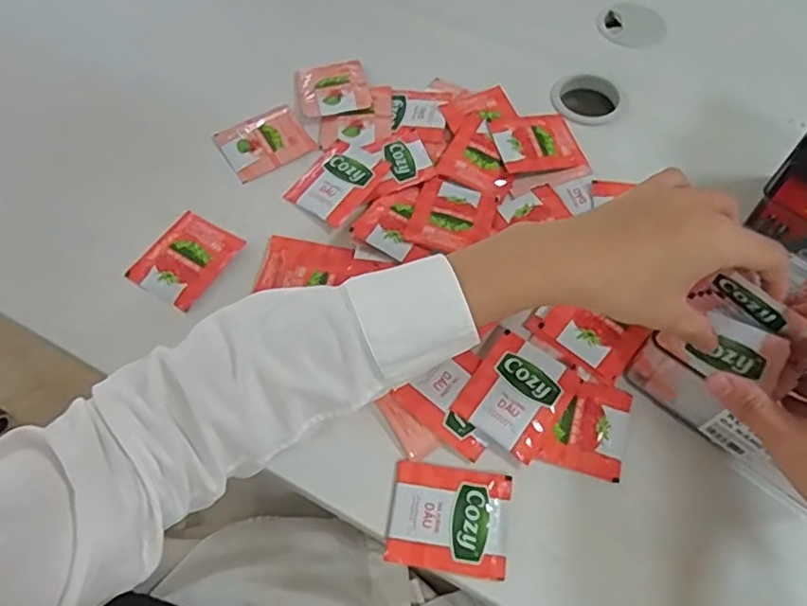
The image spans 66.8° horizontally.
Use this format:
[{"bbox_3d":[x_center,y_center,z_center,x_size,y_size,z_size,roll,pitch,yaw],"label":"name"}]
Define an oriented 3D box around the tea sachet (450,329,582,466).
[{"bbox_3d":[0.080,0.062,0.427,0.062,0.004,0.075,33,67,17],"label":"tea sachet"}]

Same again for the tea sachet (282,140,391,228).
[{"bbox_3d":[-0.053,-0.104,0.526,0.061,0.013,0.078,33,73,24],"label":"tea sachet"}]

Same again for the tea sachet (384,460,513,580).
[{"bbox_3d":[0.029,0.138,0.394,0.074,0.004,0.065,7,62,5],"label":"tea sachet"}]

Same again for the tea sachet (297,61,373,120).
[{"bbox_3d":[-0.066,-0.201,0.574,0.063,0.012,0.065,-11,62,-5],"label":"tea sachet"}]

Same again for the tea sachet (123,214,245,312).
[{"bbox_3d":[-0.174,-0.035,0.492,0.061,0.011,0.071,29,65,16],"label":"tea sachet"}]

